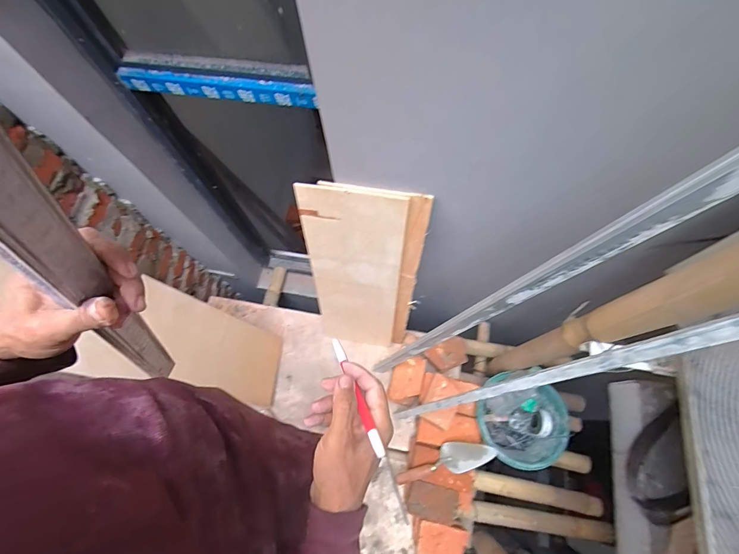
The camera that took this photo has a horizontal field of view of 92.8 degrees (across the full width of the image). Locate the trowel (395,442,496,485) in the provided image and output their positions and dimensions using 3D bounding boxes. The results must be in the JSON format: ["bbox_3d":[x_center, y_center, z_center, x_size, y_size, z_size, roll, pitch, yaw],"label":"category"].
[{"bbox_3d":[0.225,0.564,1.070,0.300,0.058,0.084,-22,67,7],"label":"trowel"}]

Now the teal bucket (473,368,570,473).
[{"bbox_3d":[0.487,0.441,1.118,0.262,0.170,0.298,18,70,10],"label":"teal bucket"}]

